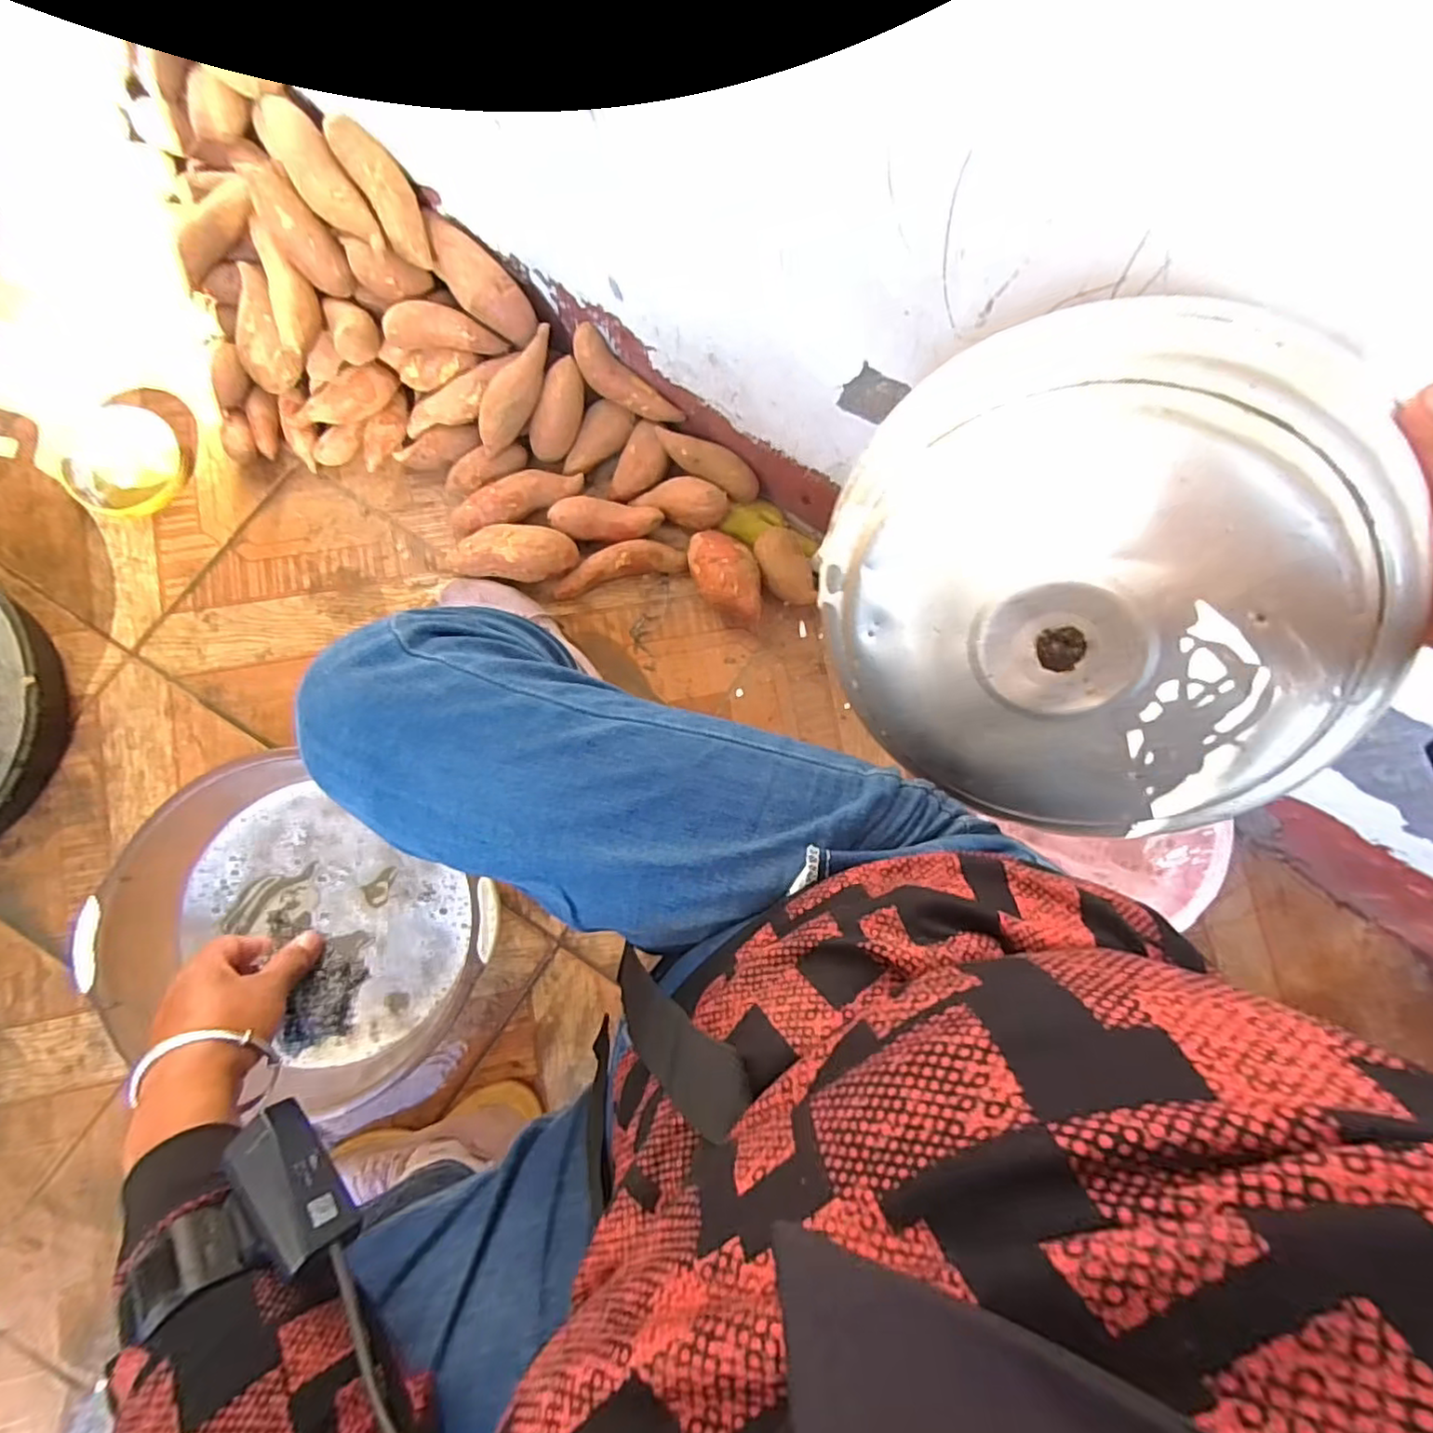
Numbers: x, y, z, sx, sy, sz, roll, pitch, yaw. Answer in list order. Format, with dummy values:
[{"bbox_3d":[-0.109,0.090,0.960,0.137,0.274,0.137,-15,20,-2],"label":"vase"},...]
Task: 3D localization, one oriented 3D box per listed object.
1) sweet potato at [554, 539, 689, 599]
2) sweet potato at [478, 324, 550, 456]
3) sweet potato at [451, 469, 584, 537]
[{"bbox_3d":[-0.122,-0.188,0.822,0.169,0.038,0.045,-14,84,-8],"label":"sweet potato"},{"bbox_3d":[-0.233,-0.373,0.755,0.048,0.045,0.157,35,104,3],"label":"sweet potato"},{"bbox_3d":[-0.243,-0.264,0.803,0.165,0.038,0.051,-21,84,-8],"label":"sweet potato"}]

